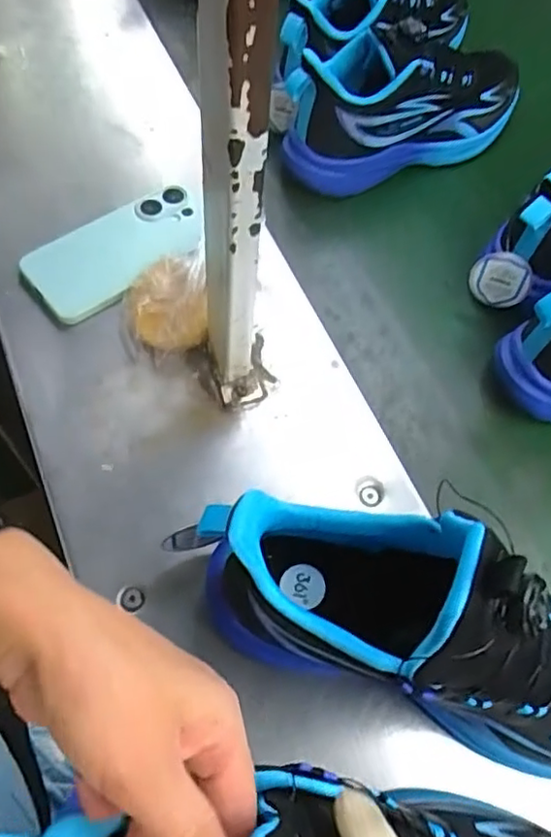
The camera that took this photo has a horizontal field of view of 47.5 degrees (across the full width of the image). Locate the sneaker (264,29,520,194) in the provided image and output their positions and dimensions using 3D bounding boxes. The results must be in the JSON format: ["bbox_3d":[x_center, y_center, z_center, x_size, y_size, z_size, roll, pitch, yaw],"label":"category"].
[{"bbox_3d":[0.133,-0.312,0.591,0.236,0.128,0.093,-19,66,-10],"label":"sneaker"}]

